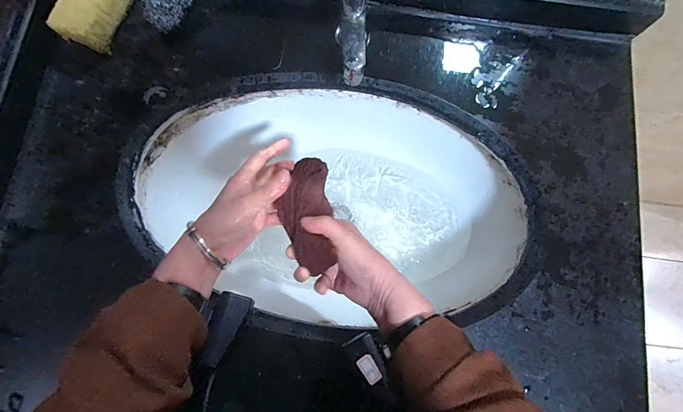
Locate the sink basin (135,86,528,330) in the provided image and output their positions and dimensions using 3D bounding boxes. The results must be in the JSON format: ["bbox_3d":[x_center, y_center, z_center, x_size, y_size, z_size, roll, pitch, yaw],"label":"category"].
[{"bbox_3d":[-0.011,0.003,0.511,0.517,0.137,0.289,14,79,2],"label":"sink basin"}]

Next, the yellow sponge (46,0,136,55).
[{"bbox_3d":[-0.310,-0.262,0.439,0.056,0.042,0.121,21,79,3],"label":"yellow sponge"}]

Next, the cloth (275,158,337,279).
[{"bbox_3d":[-0.040,0.007,0.377,0.056,0.030,0.129,-5,65,-2],"label":"cloth"}]

